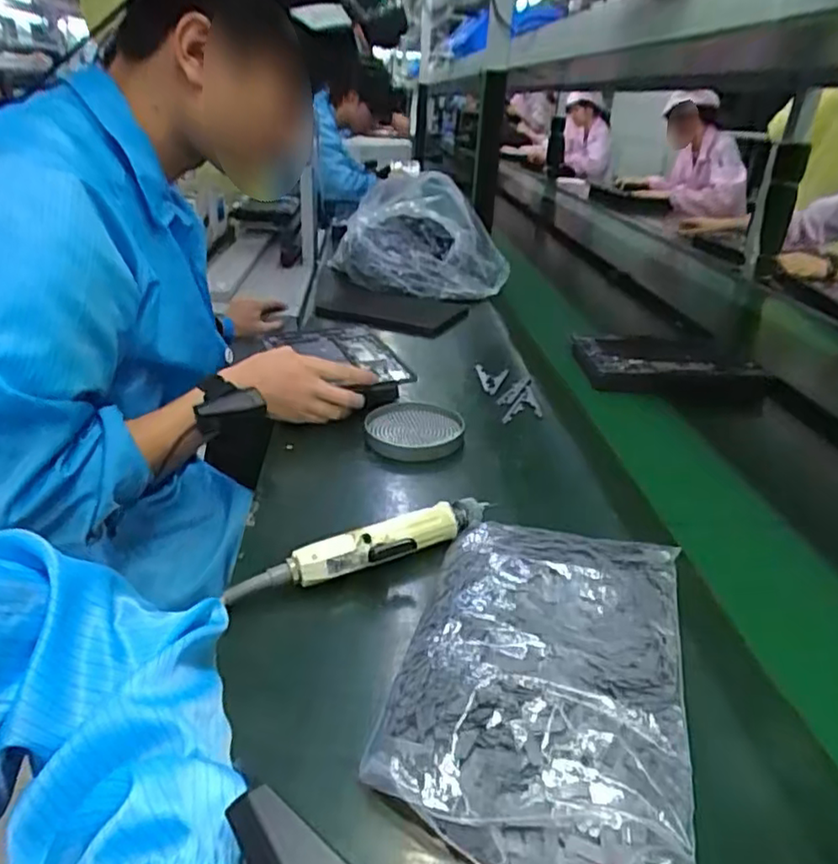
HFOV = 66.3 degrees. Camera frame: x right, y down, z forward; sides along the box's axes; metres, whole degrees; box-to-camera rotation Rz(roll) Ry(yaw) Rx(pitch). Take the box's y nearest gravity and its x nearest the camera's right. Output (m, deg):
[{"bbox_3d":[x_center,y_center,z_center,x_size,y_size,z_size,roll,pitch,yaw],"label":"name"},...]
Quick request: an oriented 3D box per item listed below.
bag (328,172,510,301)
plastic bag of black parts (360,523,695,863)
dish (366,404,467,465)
[{"bbox_3d":[-0.016,-0.400,1.322,0.280,0.216,0.294,-9,30,-22],"label":"bag"},{"bbox_3d":[0.086,0.154,0.437,0.177,0.032,0.269,11,29,14],"label":"plastic bag of black parts"},{"bbox_3d":[-0.006,-0.001,0.750,0.111,0.022,0.111,3,28,-1],"label":"dish"}]

